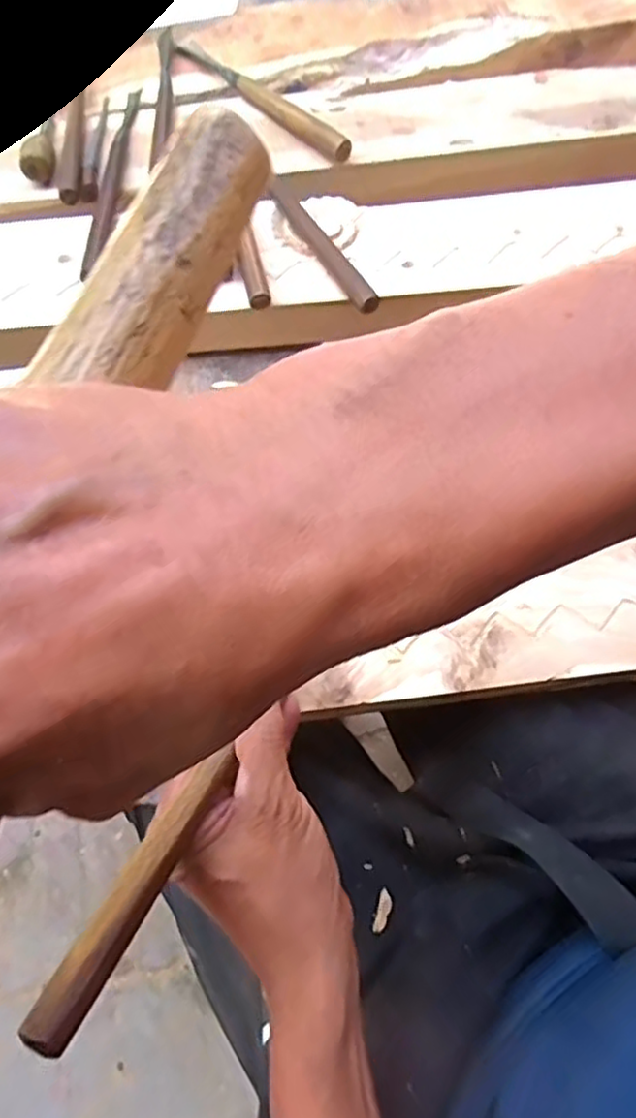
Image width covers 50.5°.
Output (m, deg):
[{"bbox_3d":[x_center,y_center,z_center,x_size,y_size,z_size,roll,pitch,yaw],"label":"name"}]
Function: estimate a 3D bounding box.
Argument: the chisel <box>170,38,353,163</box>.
[{"bbox_3d":[-0.058,-0.434,0.622,0.023,0.027,0.247,-37,73,-16],"label":"chisel"}]

